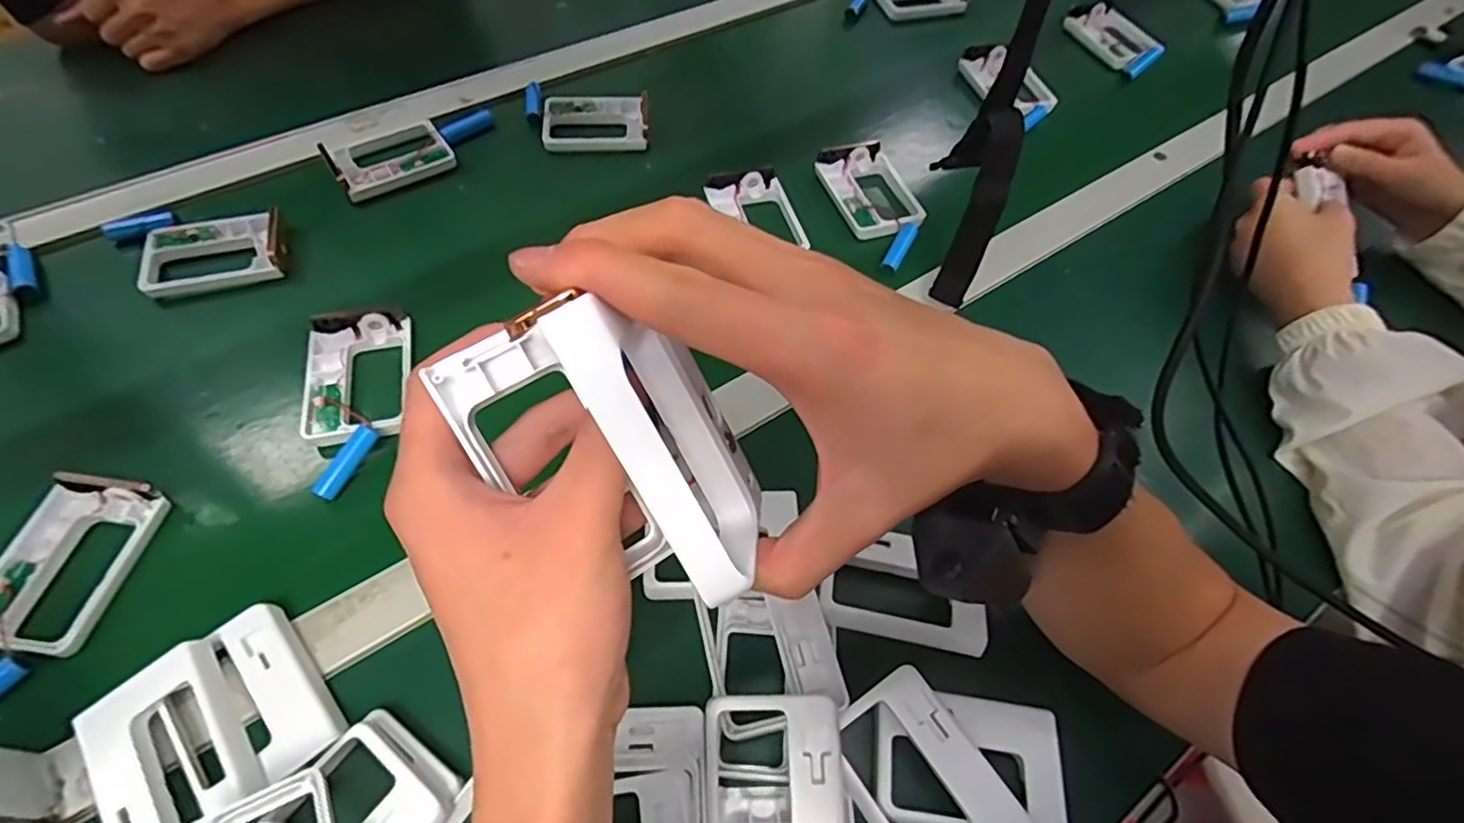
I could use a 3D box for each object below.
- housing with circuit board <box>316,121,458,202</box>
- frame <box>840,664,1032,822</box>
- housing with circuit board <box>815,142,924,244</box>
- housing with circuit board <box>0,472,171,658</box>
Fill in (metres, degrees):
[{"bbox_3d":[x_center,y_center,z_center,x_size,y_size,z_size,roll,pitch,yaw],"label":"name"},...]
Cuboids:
[{"bbox_3d":[-0.301,-0.224,0.596,0.096,0.024,0.068,-35,66,-23],"label":"housing with circuit board"},{"bbox_3d":[0.094,0.184,0.334,0.065,0.019,0.094,-26,63,-19],"label":"frame"},{"bbox_3d":[0.124,-0.197,0.597,0.071,0.021,0.107,-14,59,-13],"label":"housing with circuit board"},{"bbox_3d":[-0.382,0.084,0.382,0.066,0.014,0.099,8,57,1],"label":"housing with circuit board"}]

